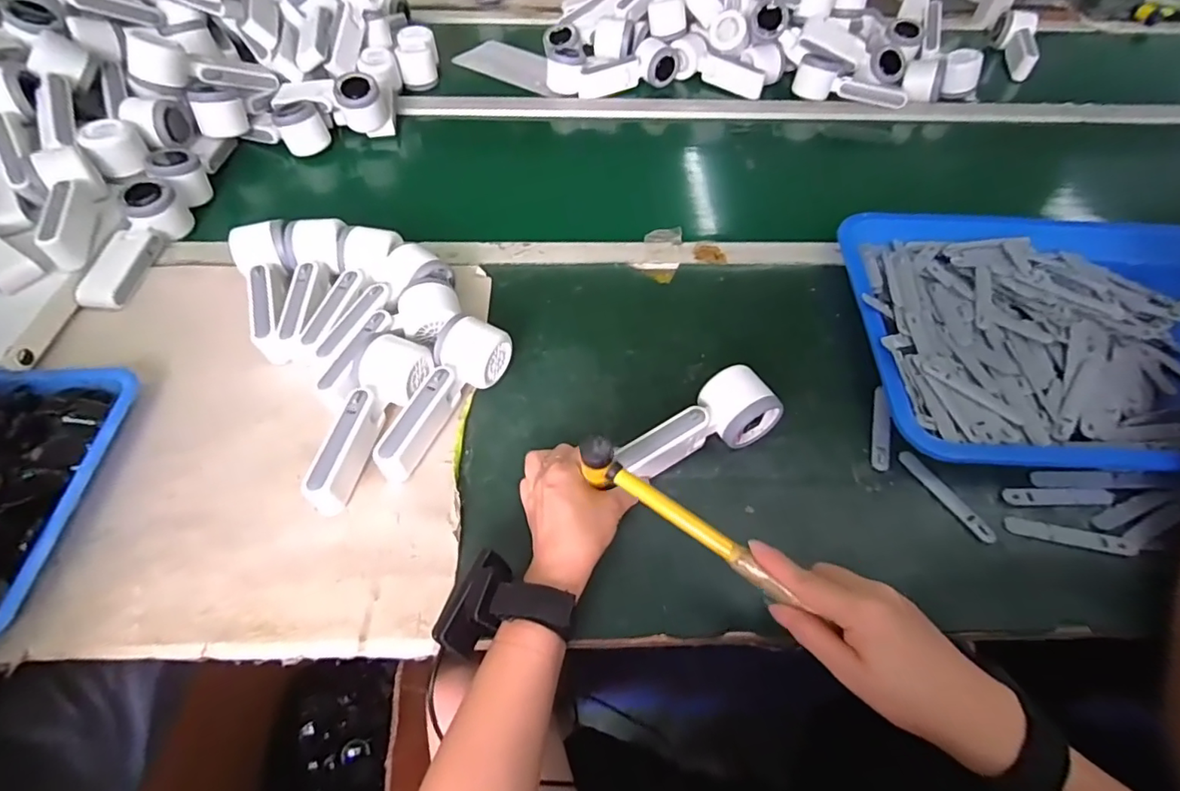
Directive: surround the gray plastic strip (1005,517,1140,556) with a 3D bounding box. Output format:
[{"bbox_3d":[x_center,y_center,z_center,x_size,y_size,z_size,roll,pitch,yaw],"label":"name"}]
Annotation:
[{"bbox_3d":[0.393,0.115,0.456,0.093,0.004,0.017,10,49,10],"label":"gray plastic strip"}]

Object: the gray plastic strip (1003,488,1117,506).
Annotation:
[{"bbox_3d":[0.401,0.086,0.475,0.093,0.004,0.015,1,53,0],"label":"gray plastic strip"}]

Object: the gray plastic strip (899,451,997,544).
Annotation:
[{"bbox_3d":[0.306,0.085,0.478,0.014,0.006,0.094,-23,57,-17],"label":"gray plastic strip"}]

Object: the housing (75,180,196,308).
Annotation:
[{"bbox_3d":[-0.511,-0.168,0.611,0.052,0.046,0.166,5,53,3],"label":"housing"}]

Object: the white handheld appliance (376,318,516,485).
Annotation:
[{"bbox_3d":[-0.135,0.000,0.497,0.055,0.056,0.160,21,56,15],"label":"white handheld appliance"}]

